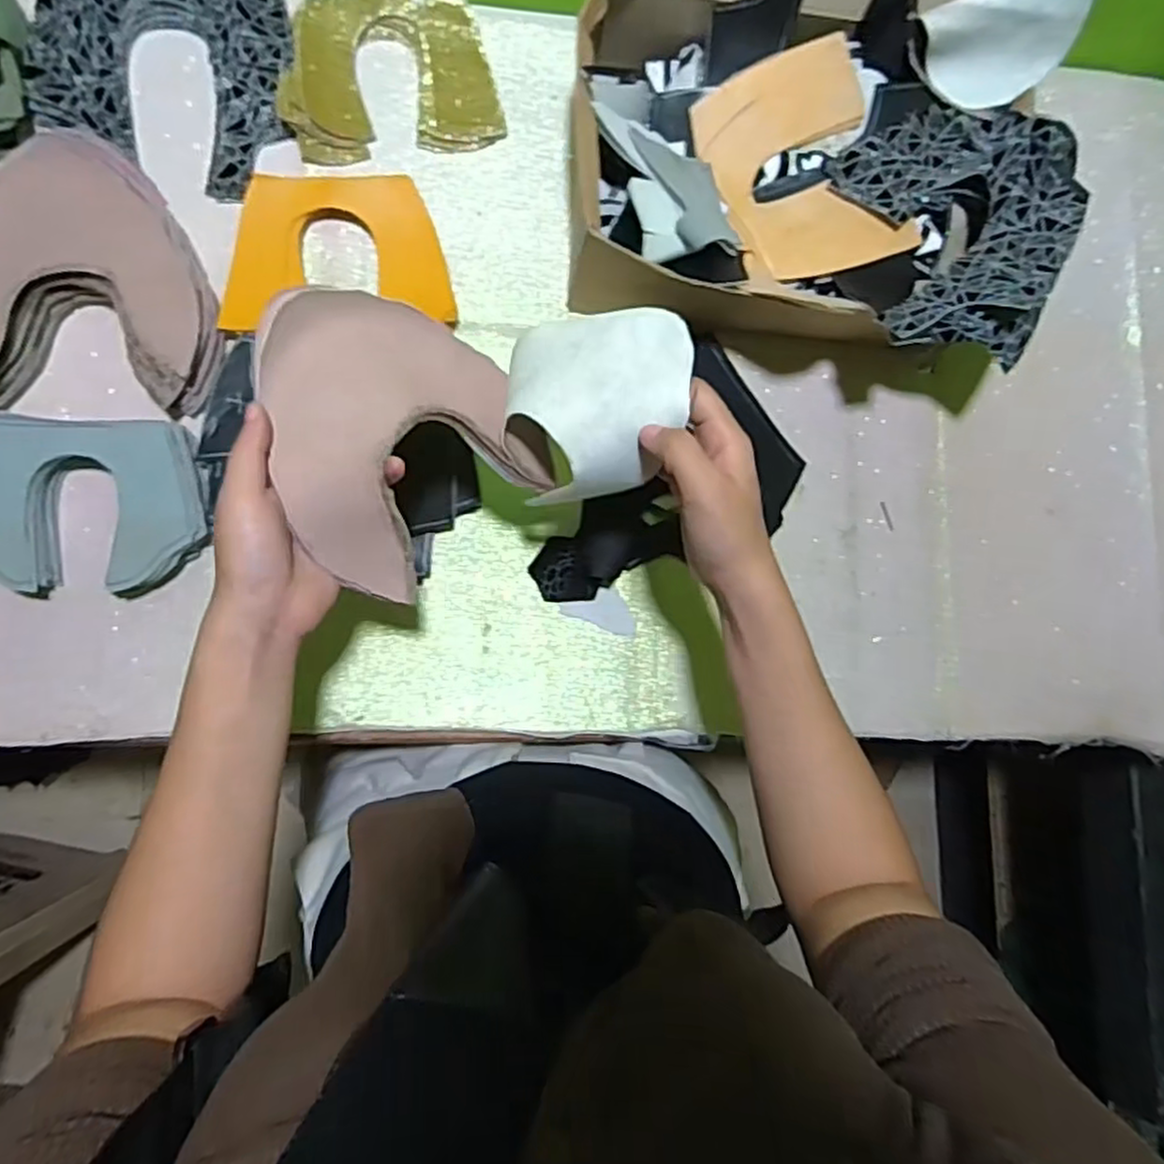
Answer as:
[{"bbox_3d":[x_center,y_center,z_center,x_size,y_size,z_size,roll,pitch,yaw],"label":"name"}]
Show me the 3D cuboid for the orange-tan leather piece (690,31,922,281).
[{"bbox_3d":[0.168,-0.309,0.545,0.120,0.017,0.165,-24,92,11],"label":"orange-tan leather piece"}]

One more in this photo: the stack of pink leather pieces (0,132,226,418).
[{"bbox_3d":[-0.355,-0.218,0.518,0.178,0.047,0.181,0,86,-7],"label":"stack of pink leather pieces"}]

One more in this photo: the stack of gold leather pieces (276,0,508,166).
[{"bbox_3d":[-0.156,-0.412,0.579,0.164,0.020,0.137,-11,88,-7],"label":"stack of gold leather pieces"}]

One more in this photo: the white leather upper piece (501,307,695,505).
[{"bbox_3d":[0.012,-0.100,0.399,0.108,0.035,0.098,-11,75,26],"label":"white leather upper piece"}]

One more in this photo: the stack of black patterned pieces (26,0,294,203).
[{"bbox_3d":[-0.317,-0.396,0.549,0.175,0.014,0.183,1,86,-7],"label":"stack of black patterned pieces"}]

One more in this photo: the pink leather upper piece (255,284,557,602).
[{"bbox_3d":[-0.099,-0.077,0.400,0.135,0.071,0.155,-18,89,-8],"label":"pink leather upper piece"}]

